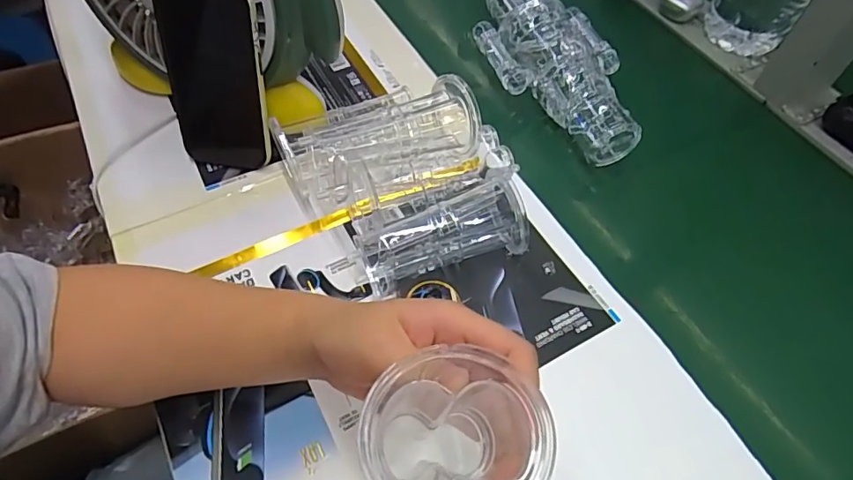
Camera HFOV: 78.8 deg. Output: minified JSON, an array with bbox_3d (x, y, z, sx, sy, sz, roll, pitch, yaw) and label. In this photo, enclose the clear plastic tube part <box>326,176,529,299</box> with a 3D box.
[{"bbox_3d":[0.003,0.000,0.397,0.148,0.056,0.052,-18,59,-12],"label":"clear plastic tube part"}]

